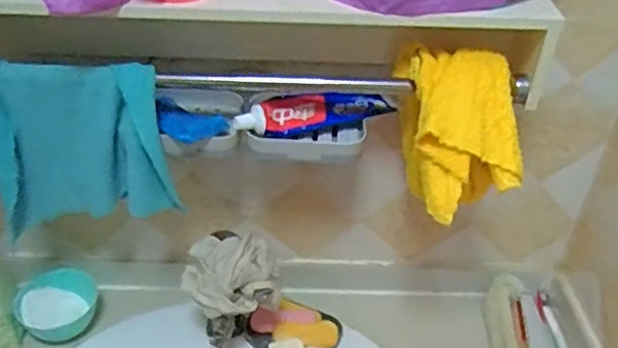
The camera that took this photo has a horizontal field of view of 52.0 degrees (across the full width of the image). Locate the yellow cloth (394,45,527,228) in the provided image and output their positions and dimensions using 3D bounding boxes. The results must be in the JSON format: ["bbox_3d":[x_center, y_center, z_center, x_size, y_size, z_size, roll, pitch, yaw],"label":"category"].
[{"bbox_3d":[0.141,-0.048,0.602,0.112,0.175,0.065,-11,-8,13],"label":"yellow cloth"}]

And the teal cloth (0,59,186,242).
[{"bbox_3d":[-0.237,-0.021,0.651,0.190,0.177,0.048,3,38,1],"label":"teal cloth"}]

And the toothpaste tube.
[{"bbox_3d":[0.005,-0.066,0.680,0.169,0.028,0.038,-9,39,-14],"label":"toothpaste tube"}]

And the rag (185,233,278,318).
[{"bbox_3d":[-0.090,0.114,0.723,0.100,0.058,0.082,1,38,-2],"label":"rag"}]

